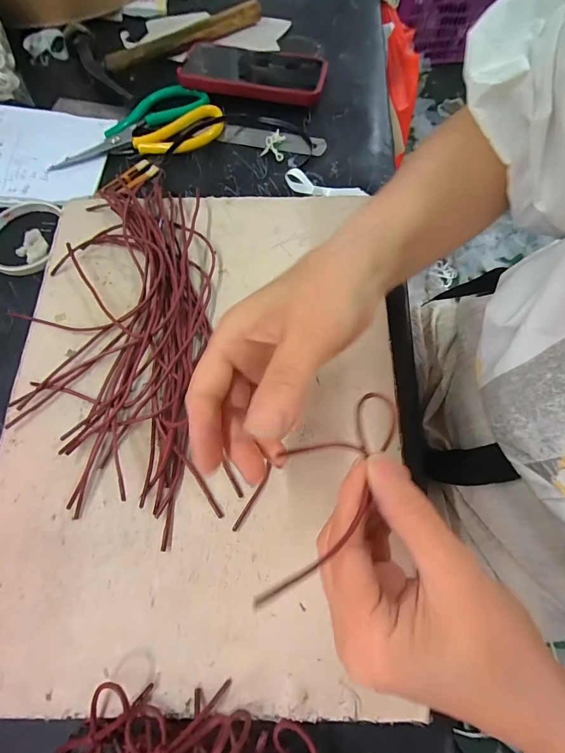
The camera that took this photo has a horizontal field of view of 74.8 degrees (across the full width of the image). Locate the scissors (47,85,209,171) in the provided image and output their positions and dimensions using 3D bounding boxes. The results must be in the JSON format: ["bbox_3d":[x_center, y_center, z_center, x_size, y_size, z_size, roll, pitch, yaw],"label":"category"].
[{"bbox_3d":[-0.171,-0.279,0.409,0.184,0.015,0.042,-33,73,-12],"label":"scissors"}]

